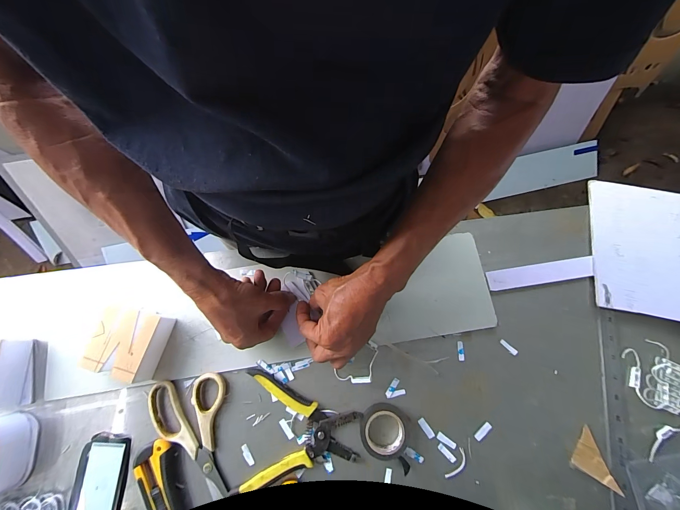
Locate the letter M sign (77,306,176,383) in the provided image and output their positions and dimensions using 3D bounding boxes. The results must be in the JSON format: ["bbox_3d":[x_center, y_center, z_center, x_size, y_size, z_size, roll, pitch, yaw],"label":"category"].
[{"bbox_3d":[-0.270,0.111,0.392,0.080,0.047,0.081,19,77,4],"label":"letter M sign"}]

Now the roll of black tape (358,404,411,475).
[{"bbox_3d":[0.057,0.228,0.378,0.061,0.020,0.073,3,77,1],"label":"roll of black tape"}]

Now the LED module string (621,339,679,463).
[{"bbox_3d":[0.426,0.184,0.390,0.092,0.021,0.135,3,77,1],"label":"LED module string"}]

